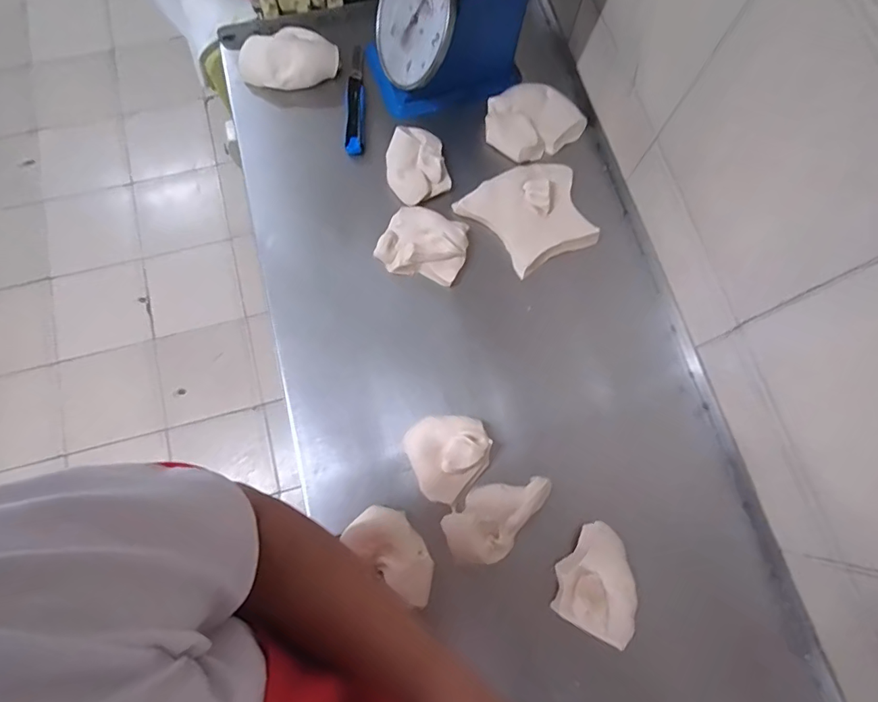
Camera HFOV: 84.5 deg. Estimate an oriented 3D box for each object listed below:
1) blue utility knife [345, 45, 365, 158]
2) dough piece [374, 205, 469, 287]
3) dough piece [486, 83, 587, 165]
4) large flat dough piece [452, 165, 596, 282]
[{"bbox_3d":[-0.146,-0.445,0.837,0.031,0.015,0.225,-1,75,-3],"label":"blue utility knife"},{"bbox_3d":[-0.023,-0.170,0.762,0.132,0.036,0.113,15,75,2],"label":"dough piece"},{"bbox_3d":[0.158,-0.394,0.833,0.155,0.034,0.129,-34,79,-10],"label":"dough piece"},{"bbox_3d":[0.146,-0.222,0.785,0.183,0.035,0.171,-27,77,-9],"label":"large flat dough piece"}]

